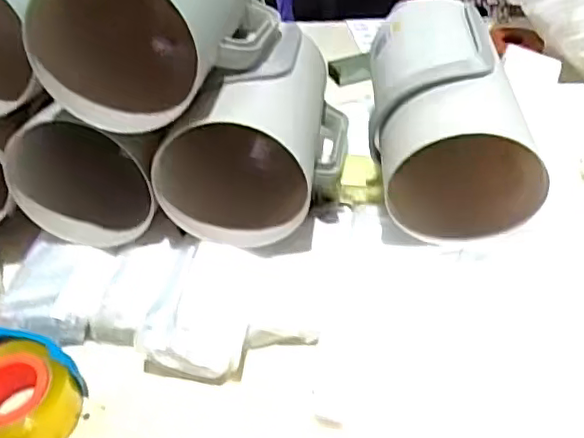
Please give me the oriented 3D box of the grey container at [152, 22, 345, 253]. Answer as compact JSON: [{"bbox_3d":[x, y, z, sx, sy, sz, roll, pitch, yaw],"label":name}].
[{"bbox_3d":[-0.033,-0.104,0.714,0.168,0.173,0.273,5,43,14],"label":"grey container"}]

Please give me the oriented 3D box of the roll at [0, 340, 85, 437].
[{"bbox_3d":[-0.266,0.168,0.581,0.123,0.059,0.102,30,54,35],"label":"roll"}]

